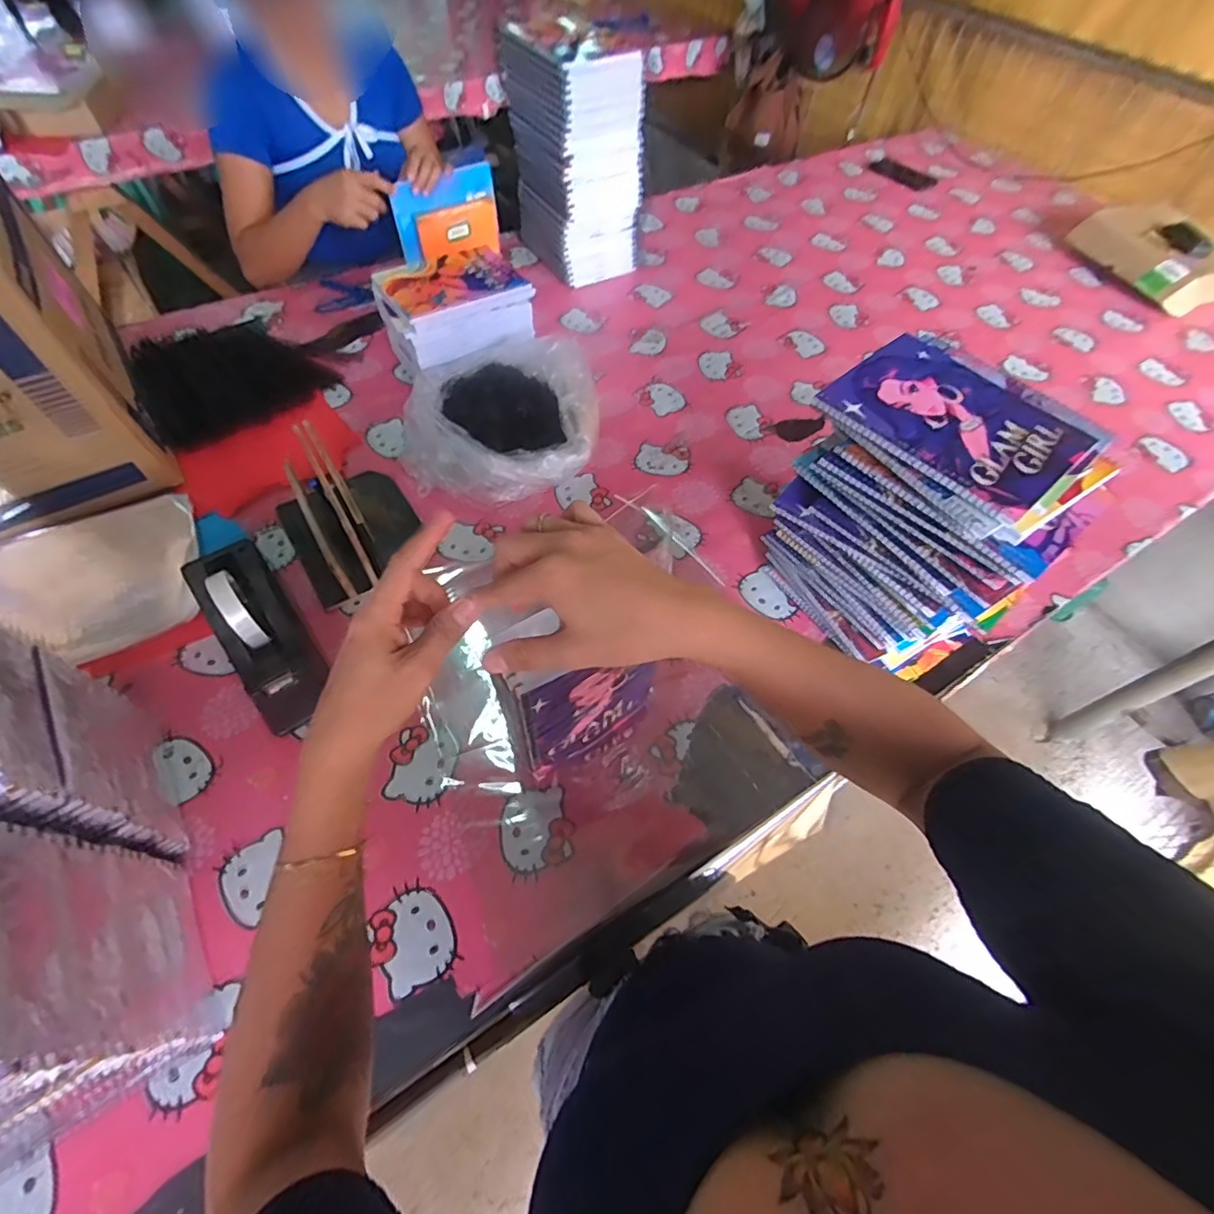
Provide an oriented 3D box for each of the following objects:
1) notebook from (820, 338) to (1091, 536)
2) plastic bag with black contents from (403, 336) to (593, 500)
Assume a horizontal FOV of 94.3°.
[{"bbox_3d":[0.310,-0.165,0.502,0.156,0.021,0.191,-33,65,-21],"label":"notebook"},{"bbox_3d":[-0.157,-0.286,0.822,0.284,0.099,0.269,-6,58,-8],"label":"plastic bag with black contents"}]

